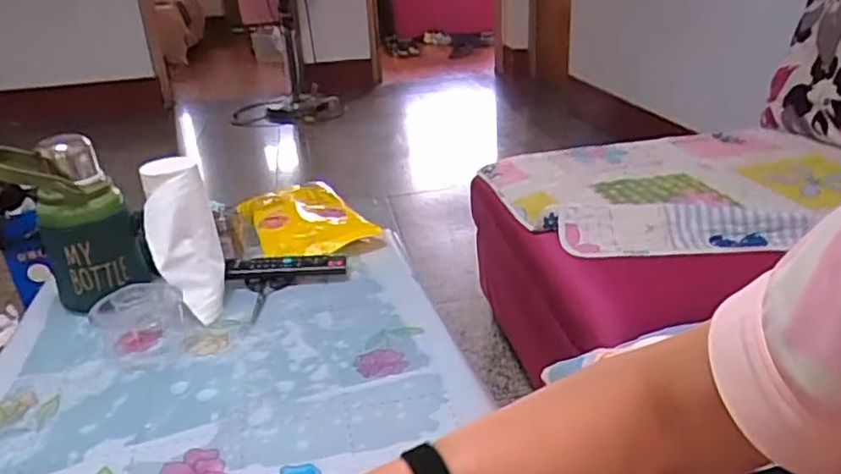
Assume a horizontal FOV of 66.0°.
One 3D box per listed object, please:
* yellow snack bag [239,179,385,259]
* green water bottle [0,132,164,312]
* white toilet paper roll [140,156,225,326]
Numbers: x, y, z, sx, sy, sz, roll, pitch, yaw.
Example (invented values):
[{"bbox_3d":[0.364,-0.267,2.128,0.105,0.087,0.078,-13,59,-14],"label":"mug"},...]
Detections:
[{"bbox_3d":[-0.170,-0.019,0.980,0.199,0.060,0.197,-10,26,-15],"label":"yellow snack bag"},{"bbox_3d":[-0.420,-0.022,0.797,0.131,0.194,0.100,-20,31,-32],"label":"green water bottle"},{"bbox_3d":[-0.292,0.004,0.792,0.068,0.195,0.084,-10,14,45],"label":"white toilet paper roll"}]

